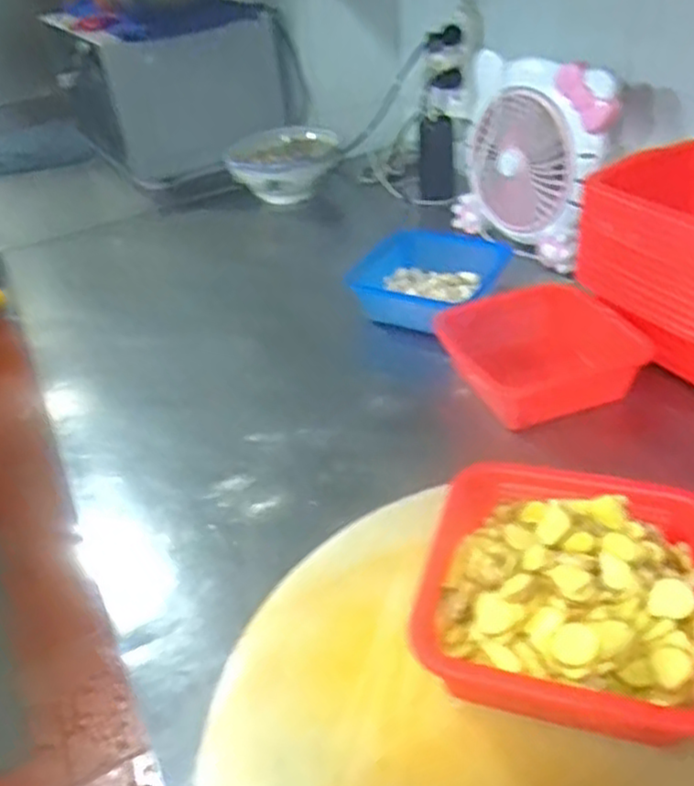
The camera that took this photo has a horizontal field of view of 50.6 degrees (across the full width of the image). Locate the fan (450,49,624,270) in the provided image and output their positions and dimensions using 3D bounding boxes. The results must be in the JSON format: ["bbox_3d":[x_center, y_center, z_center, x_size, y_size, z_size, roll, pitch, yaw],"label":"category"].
[{"bbox_3d":[0.249,-0.318,1.002,0.095,0.236,0.231,-19,38,-18],"label":"fan"}]

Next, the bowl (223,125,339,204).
[{"bbox_3d":[-0.113,-0.418,1.350,0.202,0.087,0.212,-4,36,3],"label":"bowl"}]

